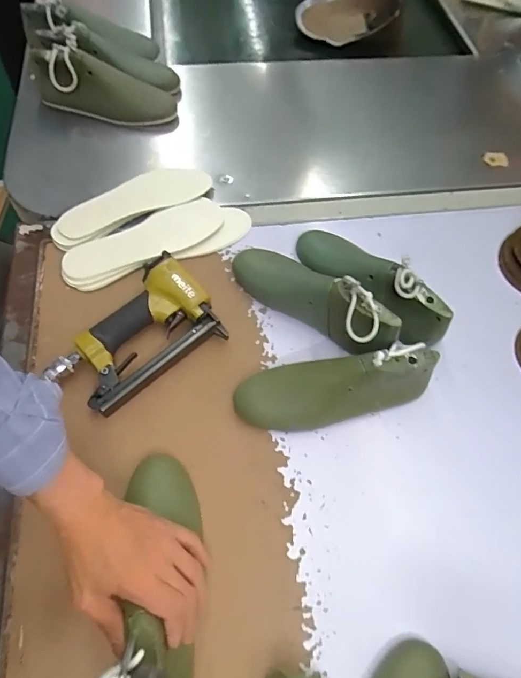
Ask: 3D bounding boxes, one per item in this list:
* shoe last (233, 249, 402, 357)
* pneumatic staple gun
[{"bbox_3d":[0.063,-0.056,0.565,0.246,0.089,0.071,30,64,28],"label":"shoe last"},{"bbox_3d":[-0.159,-0.005,0.540,0.197,0.048,0.135,-34,69,-19],"label":"pneumatic staple gun"}]

